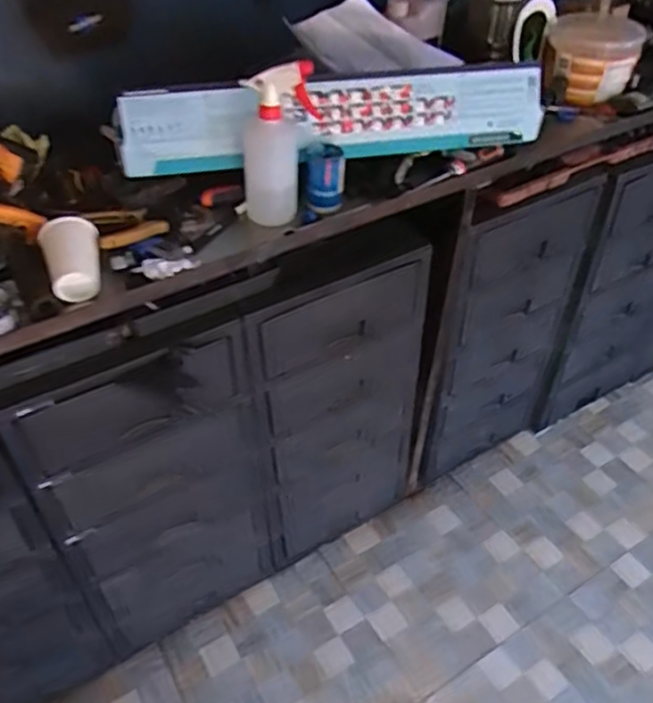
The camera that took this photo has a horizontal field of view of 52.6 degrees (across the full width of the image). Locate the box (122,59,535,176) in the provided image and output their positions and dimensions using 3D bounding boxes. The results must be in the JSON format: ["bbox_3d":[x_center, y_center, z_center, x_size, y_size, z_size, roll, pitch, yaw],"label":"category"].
[{"bbox_3d":[0.024,-0.340,0.976,0.635,0.115,0.079,-11,44,-11],"label":"box"}]

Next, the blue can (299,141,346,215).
[{"bbox_3d":[-0.006,-0.251,0.962,0.065,0.070,0.078,0,43,0],"label":"blue can"}]

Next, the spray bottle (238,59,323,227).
[{"bbox_3d":[-0.066,-0.288,0.915,0.104,0.208,0.082,-6,43,-6],"label":"spray bottle"}]

